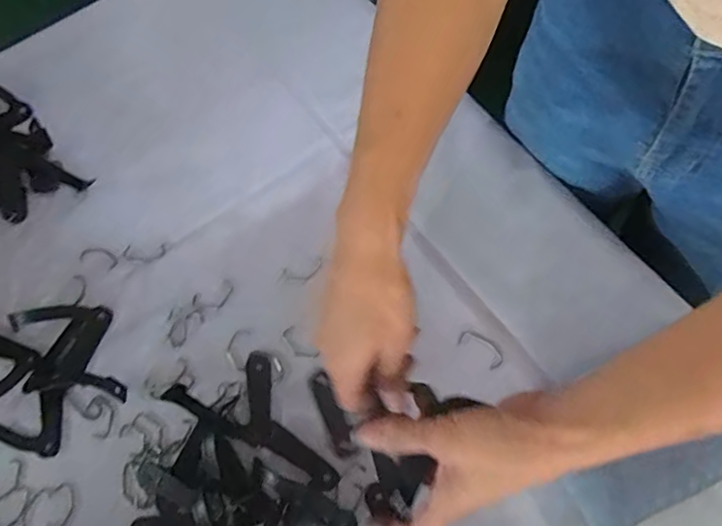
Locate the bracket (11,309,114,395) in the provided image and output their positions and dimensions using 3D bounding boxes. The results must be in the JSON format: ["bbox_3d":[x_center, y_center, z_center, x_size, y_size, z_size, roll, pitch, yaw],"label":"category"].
[{"bbox_3d":[-0.262,0.071,0.486,0.079,0.020,0.066,-10,66,-3],"label":"bracket"}]

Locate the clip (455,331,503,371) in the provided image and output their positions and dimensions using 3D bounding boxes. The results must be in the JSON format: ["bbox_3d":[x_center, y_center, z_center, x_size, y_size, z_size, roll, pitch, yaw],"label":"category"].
[{"bbox_3d":[0.101,0.072,0.476,0.041,0.004,0.020,36,72,16],"label":"clip"}]

